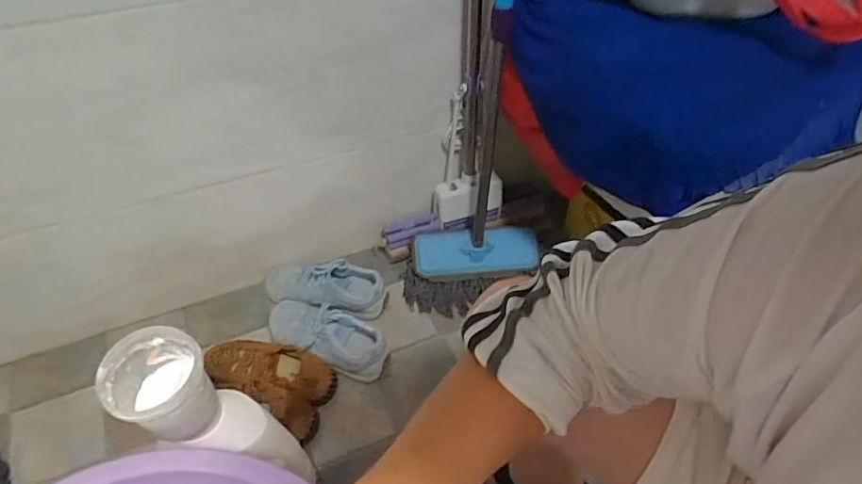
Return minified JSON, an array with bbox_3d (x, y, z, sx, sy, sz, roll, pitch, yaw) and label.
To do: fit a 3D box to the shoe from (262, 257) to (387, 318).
[{"bbox_3d":[-0.202,0.086,1.016,0.235,0.093,0.087,11,48,8],"label":"shoe"}]

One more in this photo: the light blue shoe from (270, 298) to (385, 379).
[{"bbox_3d":[-0.188,0.168,0.951,0.238,0.078,0.097,17,49,13],"label":"light blue shoe"}]

